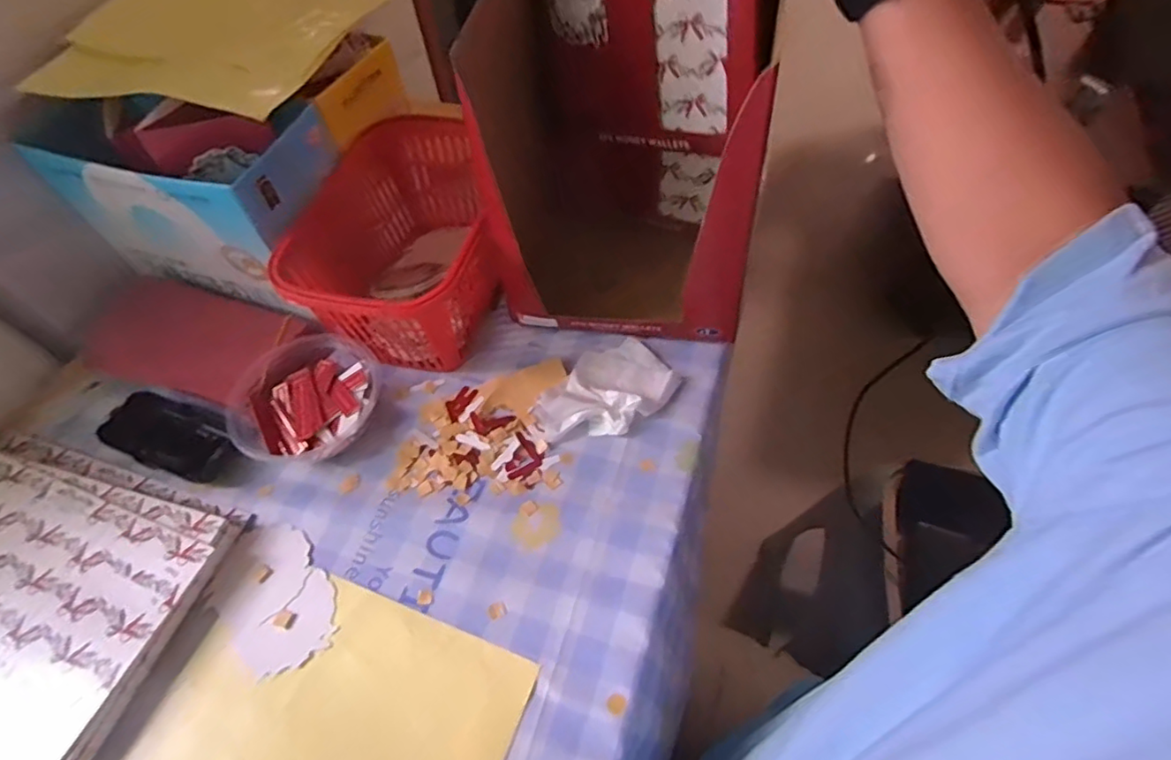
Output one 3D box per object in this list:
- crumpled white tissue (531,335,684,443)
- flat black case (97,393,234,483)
[{"bbox_3d":[0.016,0.008,0.480,0.116,0.020,0.076,-32,59,-17],"label":"crumpled white tissue"},{"bbox_3d":[-0.329,0.041,0.463,0.117,0.019,0.057,17,59,7],"label":"flat black case"}]

